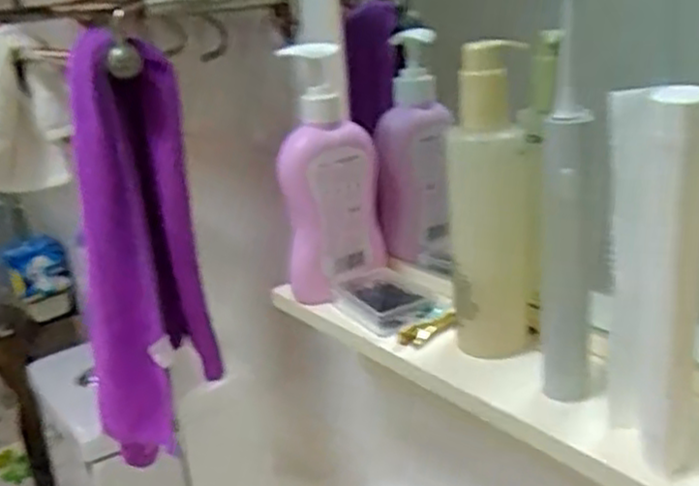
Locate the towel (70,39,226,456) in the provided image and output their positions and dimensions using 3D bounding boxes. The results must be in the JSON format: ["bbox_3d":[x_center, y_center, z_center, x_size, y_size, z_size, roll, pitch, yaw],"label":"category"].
[{"bbox_3d":[-0.191,0.013,0.670,0.111,0.363,0.088,-11,20,-20],"label":"towel"}]

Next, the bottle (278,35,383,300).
[{"bbox_3d":[-0.017,-0.055,0.582,0.078,0.183,0.057,-7,19,-7],"label":"bottle"}]

